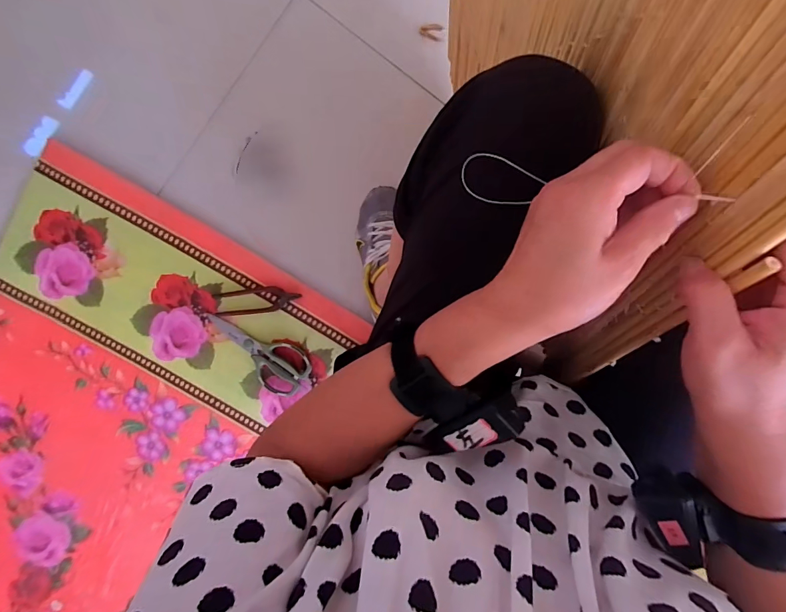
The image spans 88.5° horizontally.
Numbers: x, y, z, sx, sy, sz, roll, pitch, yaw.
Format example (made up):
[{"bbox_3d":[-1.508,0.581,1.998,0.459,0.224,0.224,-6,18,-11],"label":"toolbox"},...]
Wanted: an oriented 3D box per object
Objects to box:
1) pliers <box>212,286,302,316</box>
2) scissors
[{"bbox_3d":[-0.255,-0.009,0.752,0.162,0.008,0.048,-7,94,-1],"label":"pliers"},{"bbox_3d":[-0.258,0.089,0.754,0.213,0.019,0.094,30,93,-3],"label":"scissors"}]

